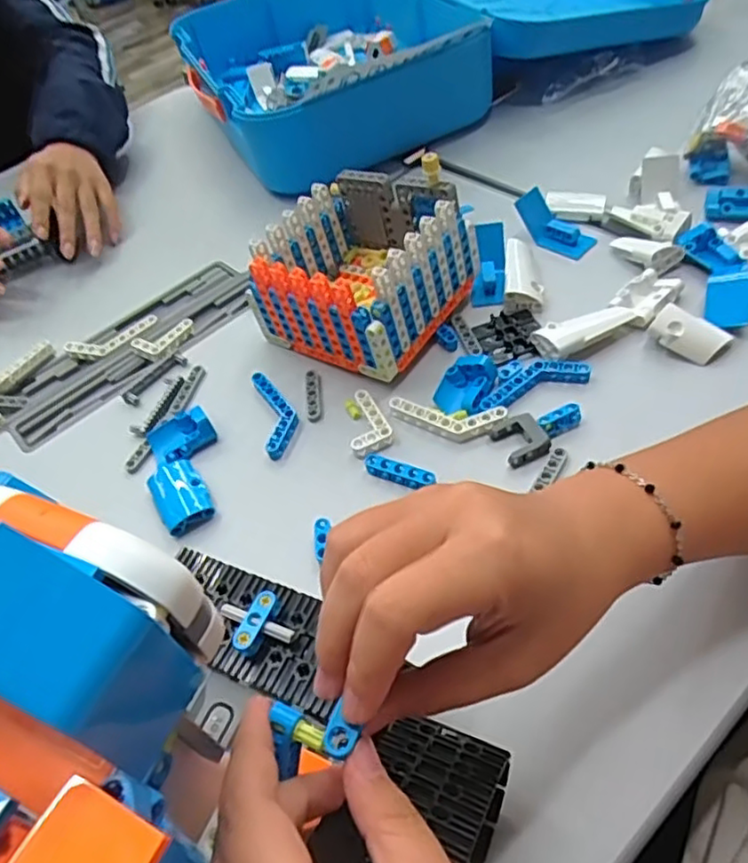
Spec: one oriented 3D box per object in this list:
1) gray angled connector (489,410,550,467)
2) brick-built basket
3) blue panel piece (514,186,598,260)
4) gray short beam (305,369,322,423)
[{"bbox_3d":[0.096,0.003,0.428,0.032,0.010,0.034,-27,50,-11],"label":"gray angled connector"},{"bbox_3d":[-0.010,-0.122,0.509,0.136,0.097,0.128,25,58,27],"label":"brick-built basket"},{"bbox_3d":[0.153,-0.175,0.559,0.072,0.023,0.028,45,60,8],"label":"blue panel piece"},{"bbox_3d":[-0.046,-0.027,0.488,0.011,0.007,0.051,-11,48,4],"label":"gray short beam"}]

